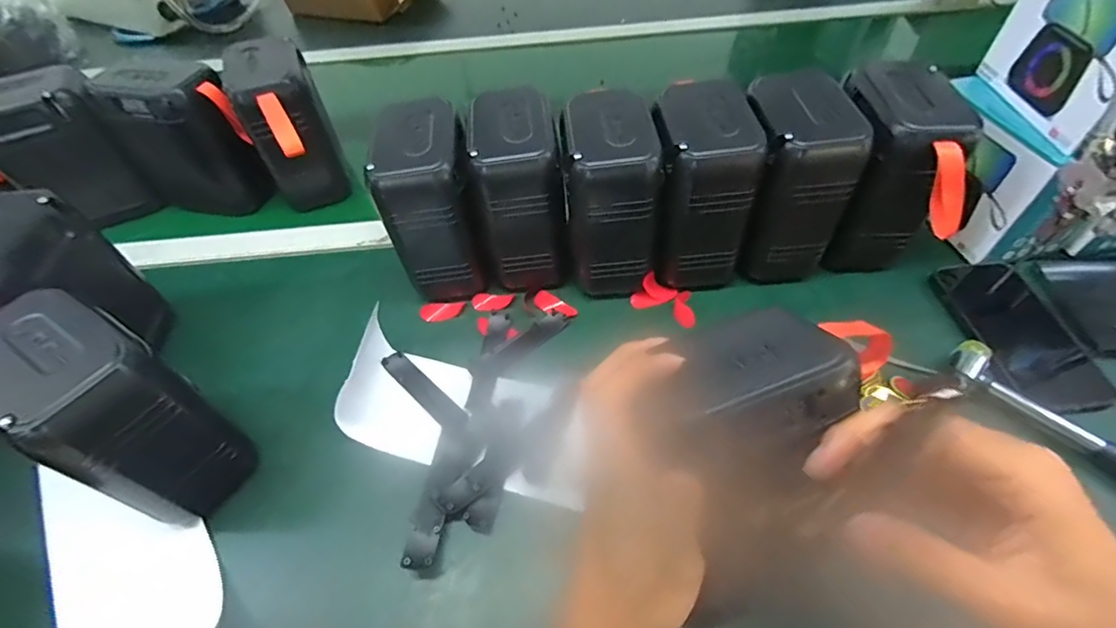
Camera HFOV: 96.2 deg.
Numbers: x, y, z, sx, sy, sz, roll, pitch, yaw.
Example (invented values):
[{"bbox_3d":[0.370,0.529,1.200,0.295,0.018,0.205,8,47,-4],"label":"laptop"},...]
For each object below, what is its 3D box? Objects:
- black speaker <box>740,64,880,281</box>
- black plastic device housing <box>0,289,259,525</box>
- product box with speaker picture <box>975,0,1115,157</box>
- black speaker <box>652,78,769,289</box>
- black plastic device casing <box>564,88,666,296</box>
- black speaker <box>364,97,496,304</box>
[{"bbox_3d":[0.200,-0.115,0.447,0.079,0.150,0.107,-7,53,-1],"label":"black speaker"},{"bbox_3d":[-0.291,0.069,0.345,0.106,0.156,0.074,27,59,22],"label":"black plastic device housing"},{"bbox_3d":[0.440,-0.219,0.389,0.090,0.115,0.161,-1,53,3],"label":"product box with speaker picture"},{"bbox_3d":[0.124,-0.115,0.452,0.077,0.140,0.120,1,53,4],"label":"black speaker"},{"bbox_3d":[0.047,-0.103,0.446,0.077,0.143,0.102,-3,53,2],"label":"black plastic device casing"},{"bbox_3d":[-0.112,-0.095,0.461,0.085,0.159,0.101,-11,53,-5],"label":"black speaker"}]

